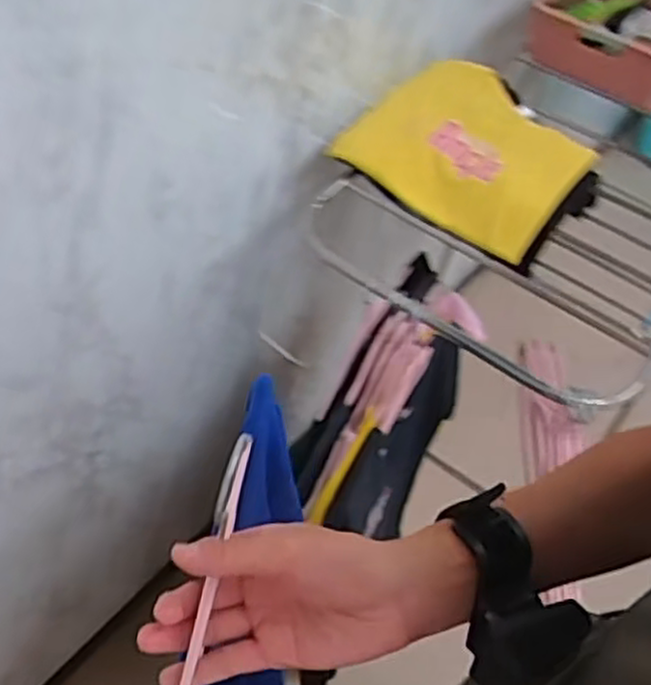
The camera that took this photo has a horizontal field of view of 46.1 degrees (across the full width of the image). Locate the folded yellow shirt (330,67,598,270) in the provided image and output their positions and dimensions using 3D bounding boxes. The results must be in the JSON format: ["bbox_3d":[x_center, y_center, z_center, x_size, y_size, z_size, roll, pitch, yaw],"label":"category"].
[{"bbox_3d":[0.213,-0.269,1.061,0.281,0.079,0.299,33,55,19],"label":"folded yellow shirt"}]

